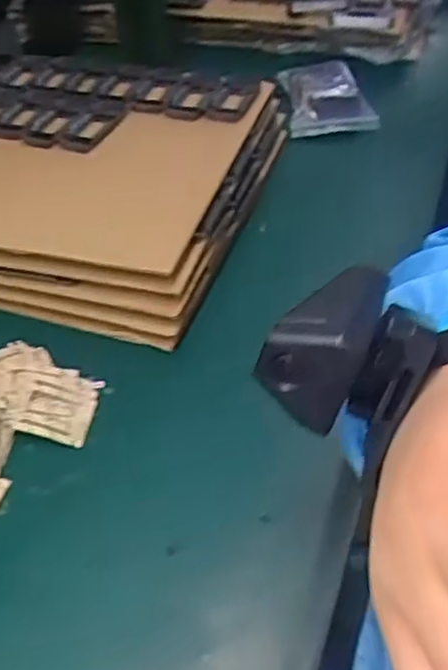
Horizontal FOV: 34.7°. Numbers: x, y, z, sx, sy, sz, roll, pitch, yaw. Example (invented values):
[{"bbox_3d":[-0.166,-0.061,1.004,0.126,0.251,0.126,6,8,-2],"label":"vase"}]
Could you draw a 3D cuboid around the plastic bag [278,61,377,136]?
[{"bbox_3d":[0.107,-0.253,0.757,0.089,0.024,0.126,-6,45,-2],"label":"plastic bag"}]

